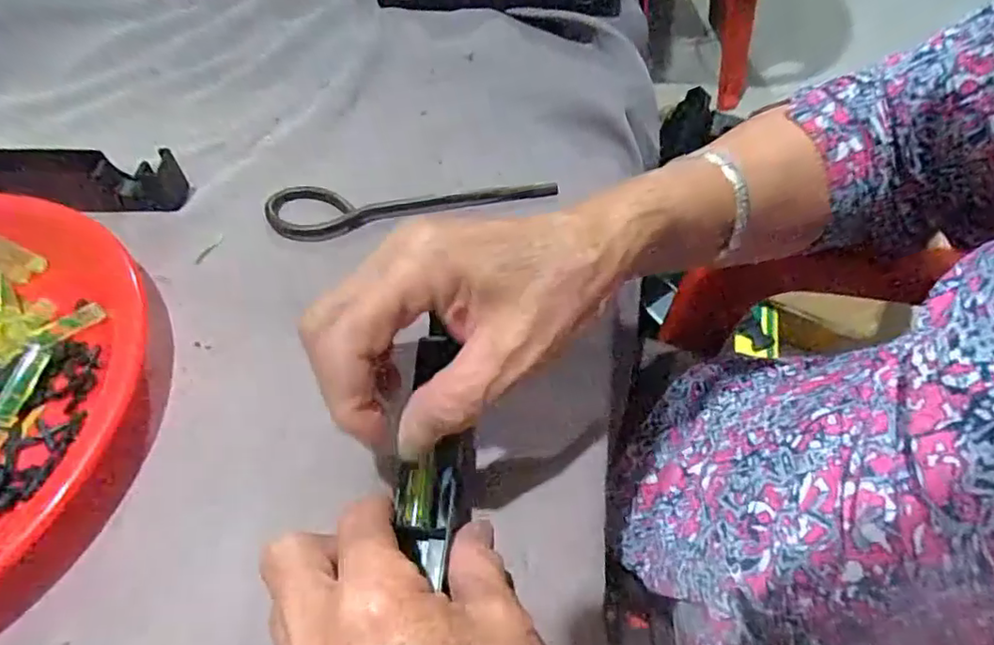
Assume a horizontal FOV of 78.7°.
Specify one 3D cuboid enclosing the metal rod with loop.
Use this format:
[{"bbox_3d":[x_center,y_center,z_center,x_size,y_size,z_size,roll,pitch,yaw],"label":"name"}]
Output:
[{"bbox_3d":[-0.052,-0.079,0.373,0.173,0.008,0.043,-11,56,-8],"label":"metal rod with loop"}]

